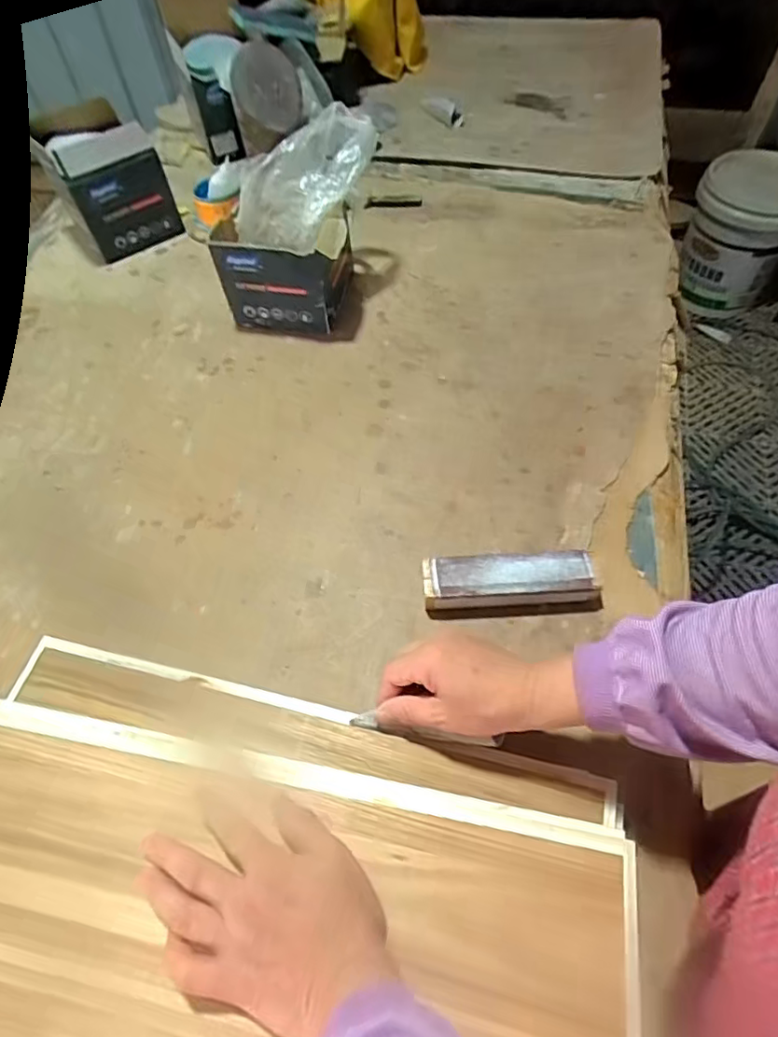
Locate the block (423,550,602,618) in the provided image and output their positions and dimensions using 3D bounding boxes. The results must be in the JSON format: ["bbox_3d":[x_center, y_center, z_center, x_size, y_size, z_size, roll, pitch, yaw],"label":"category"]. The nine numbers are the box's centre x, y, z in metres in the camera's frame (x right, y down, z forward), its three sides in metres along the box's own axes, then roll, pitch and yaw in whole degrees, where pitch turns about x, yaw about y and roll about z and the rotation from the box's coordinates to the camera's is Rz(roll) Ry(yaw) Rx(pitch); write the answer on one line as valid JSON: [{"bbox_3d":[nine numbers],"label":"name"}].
[{"bbox_3d":[0.109,0.060,0.511,0.152,0.037,0.050,-1,61,2],"label":"block"}]

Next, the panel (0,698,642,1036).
[{"bbox_3d":[-0.097,0.291,0.335,0.467,0.028,0.275,9,62,7],"label":"panel"}]

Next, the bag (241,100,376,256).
[{"bbox_3d":[-0.098,-0.379,0.638,0.153,0.104,0.113,-37,64,-19],"label":"bag"}]

